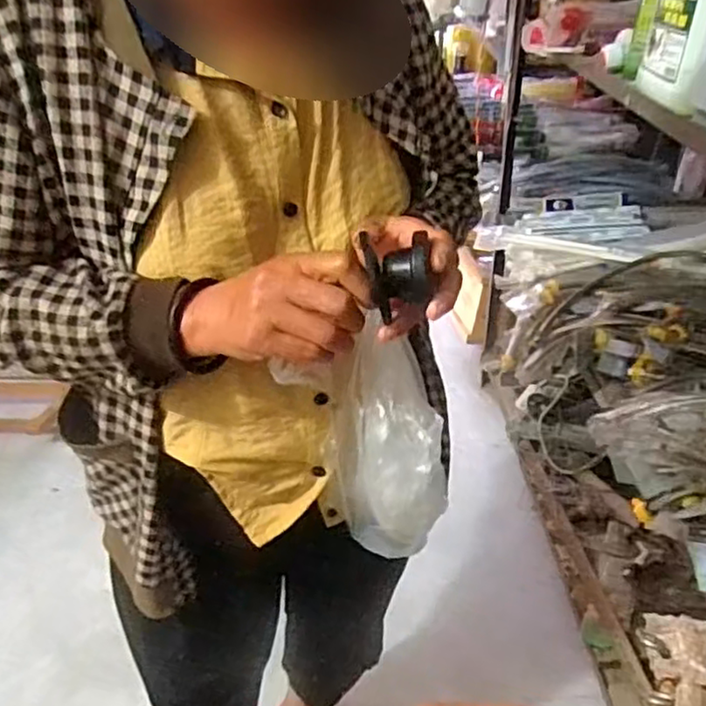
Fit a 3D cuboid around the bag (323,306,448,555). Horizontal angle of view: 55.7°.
[{"bbox_3d":[0.029,0.082,0.590,0.104,0.218,0.081,-1,34,4],"label":"bag"}]

